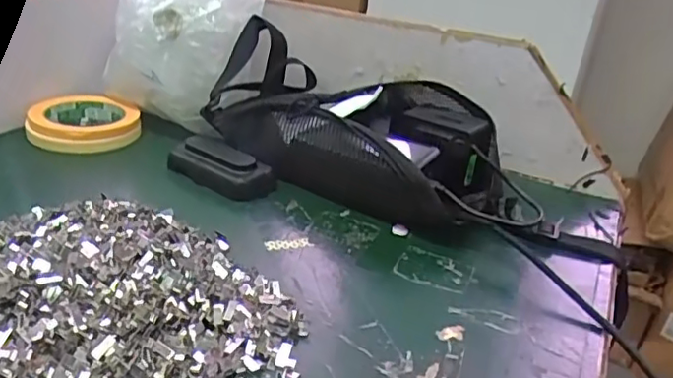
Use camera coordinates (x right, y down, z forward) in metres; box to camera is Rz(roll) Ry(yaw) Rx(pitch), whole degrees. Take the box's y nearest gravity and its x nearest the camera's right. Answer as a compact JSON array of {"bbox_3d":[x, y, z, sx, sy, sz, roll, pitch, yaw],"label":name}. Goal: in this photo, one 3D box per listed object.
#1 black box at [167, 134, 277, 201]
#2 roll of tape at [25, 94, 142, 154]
[{"bbox_3d":[-0.110,-0.023,0.553,0.106,0.031,0.039,17,28,20],"label":"black box"},{"bbox_3d":[-0.271,-0.072,0.645,0.109,0.031,0.109,-4,28,-21],"label":"roll of tape"}]

